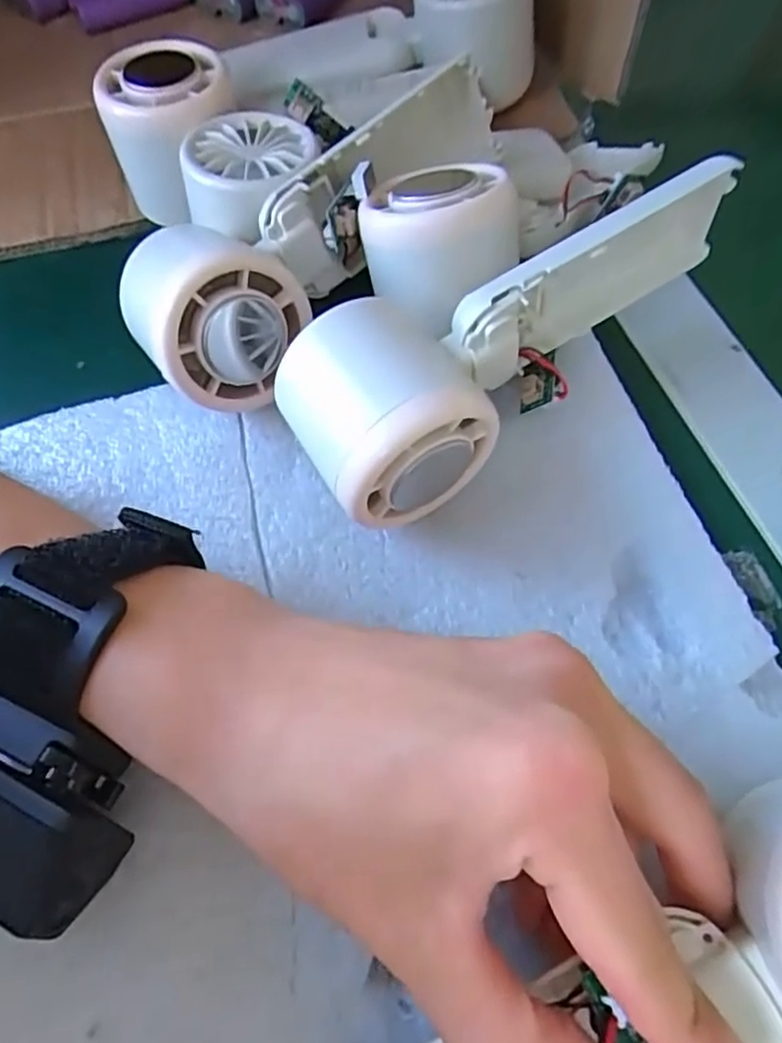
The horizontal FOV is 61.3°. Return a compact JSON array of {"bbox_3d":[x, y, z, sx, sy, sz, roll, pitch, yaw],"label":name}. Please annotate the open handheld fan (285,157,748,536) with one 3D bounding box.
[{"bbox_3d":[0.038,-0.066,0.228,0.162,0.063,0.067,-31,65,-14],"label":"open handheld fan"}]

